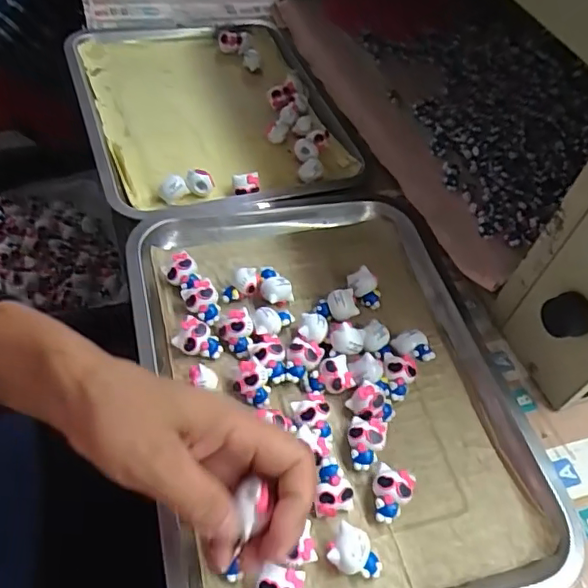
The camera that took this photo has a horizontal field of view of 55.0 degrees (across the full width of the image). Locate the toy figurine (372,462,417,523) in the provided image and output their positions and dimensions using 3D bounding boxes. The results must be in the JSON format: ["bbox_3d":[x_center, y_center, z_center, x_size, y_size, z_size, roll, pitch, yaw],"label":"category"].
[{"bbox_3d":[0.063,0.130,0.368,0.024,0.021,0.032,23,53,10],"label":"toy figurine"}]

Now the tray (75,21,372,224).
[{"bbox_3d":[-0.095,-0.218,0.637,0.268,0.034,0.355,-14,56,-18],"label":"tray"}]

